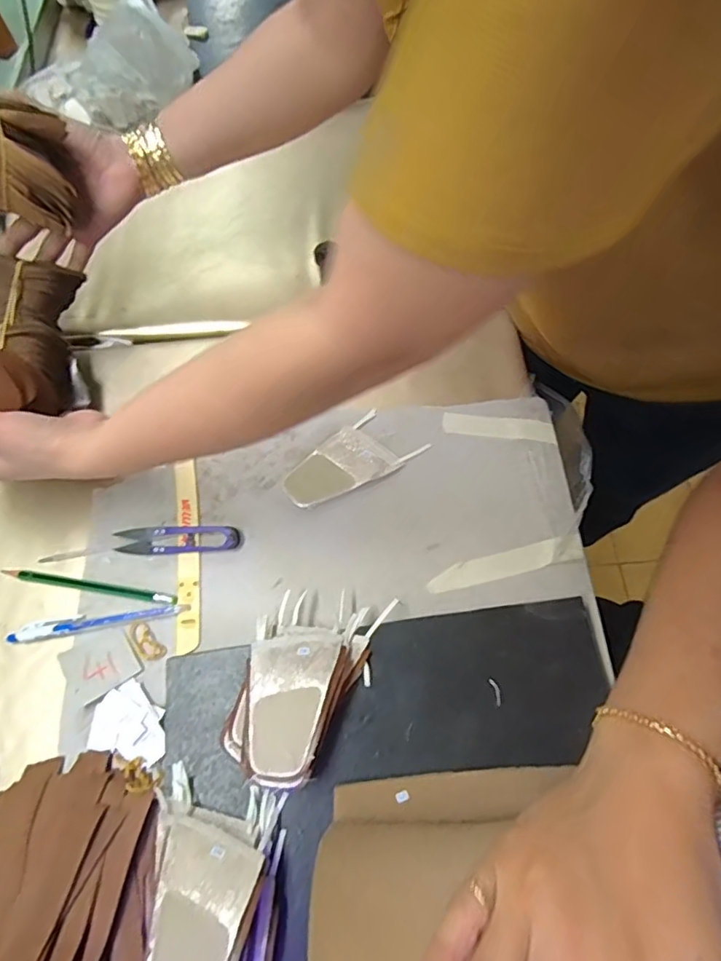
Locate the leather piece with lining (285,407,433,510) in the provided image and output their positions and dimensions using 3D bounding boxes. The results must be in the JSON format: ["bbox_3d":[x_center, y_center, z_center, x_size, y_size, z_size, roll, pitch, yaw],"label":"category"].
[{"bbox_3d":[-0.010,-0.016,0.471,0.113,0.007,0.059,-36,70,-13],"label":"leather piece with lining"}]

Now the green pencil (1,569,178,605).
[{"bbox_3d":[-0.217,0.084,0.439,0.145,0.004,0.008,9,68,4],"label":"green pencil"}]

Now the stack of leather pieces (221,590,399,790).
[{"bbox_3d":[-0.037,0.137,0.377,0.084,0.049,0.129,14,67,8],"label":"stack of leather pieces"}]

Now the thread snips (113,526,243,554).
[{"bbox_3d":[-0.149,0.048,0.449,0.099,0.012,0.021,0,66,1],"label":"thread snips"}]

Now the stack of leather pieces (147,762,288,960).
[{"bbox_3d":[-0.089,0.248,0.319,0.078,0.060,0.134,2,66,2],"label":"stack of leather pieces"}]

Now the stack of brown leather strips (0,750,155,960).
[{"bbox_3d":[-0.195,0.277,0.335,0.125,0.047,0.188,-9,66,-2],"label":"stack of brown leather strips"}]

